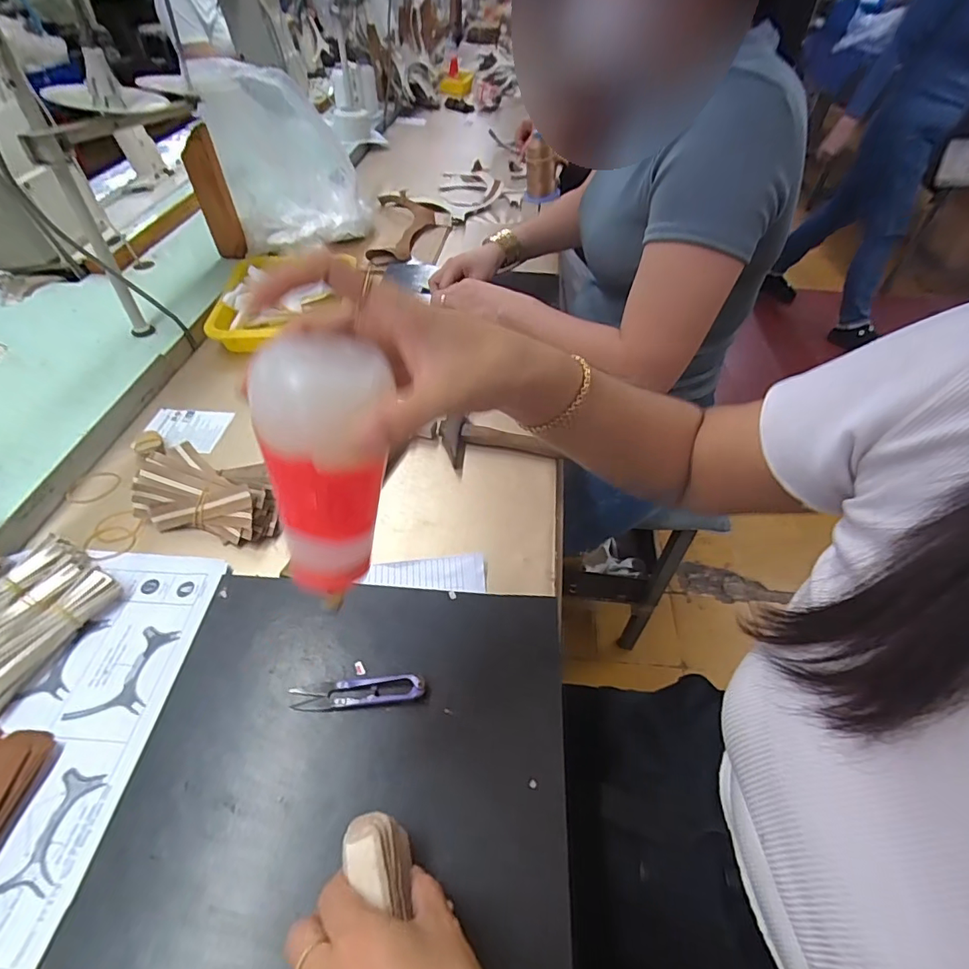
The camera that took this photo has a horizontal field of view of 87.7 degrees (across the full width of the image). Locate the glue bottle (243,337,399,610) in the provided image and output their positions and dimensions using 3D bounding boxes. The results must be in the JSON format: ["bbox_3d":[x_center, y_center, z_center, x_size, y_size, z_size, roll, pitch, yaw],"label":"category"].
[{"bbox_3d":[-0.077,-0.001,0.254,0.055,0.135,0.048,6,30,0],"label":"glue bottle"}]

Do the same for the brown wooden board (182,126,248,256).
[{"bbox_3d":[-0.437,-0.468,0.813,0.055,0.167,0.027,-20,51,-19],"label":"brown wooden board"}]

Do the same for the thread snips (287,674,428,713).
[{"bbox_3d":[-0.099,0.161,0.392,0.101,0.013,0.023,-3,48,-5],"label":"thread snips"}]

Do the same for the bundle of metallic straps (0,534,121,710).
[{"bbox_3d":[-0.393,0.115,0.431,0.091,0.029,0.126,22,50,17],"label":"bundle of metallic straps"}]

